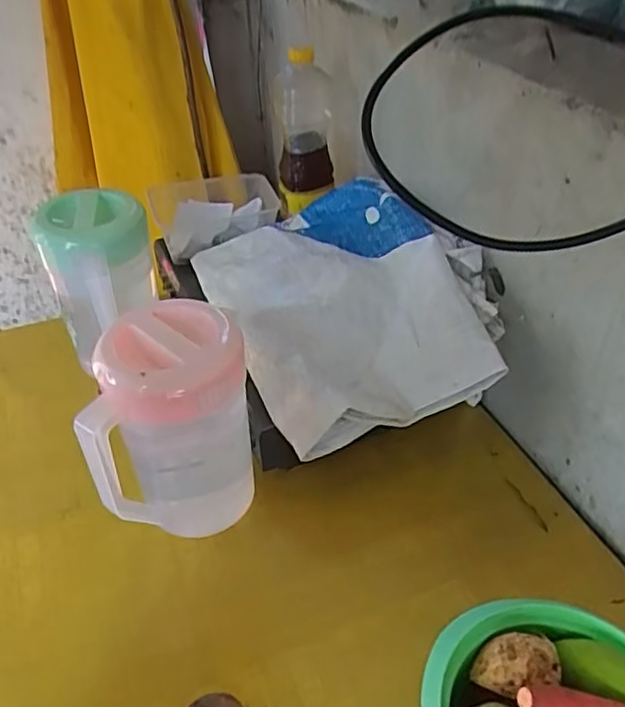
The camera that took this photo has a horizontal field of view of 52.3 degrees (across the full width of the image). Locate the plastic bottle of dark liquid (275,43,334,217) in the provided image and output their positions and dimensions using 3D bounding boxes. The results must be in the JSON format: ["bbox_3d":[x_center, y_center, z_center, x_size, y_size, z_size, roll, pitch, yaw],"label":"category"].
[{"bbox_3d":[-0.011,-0.275,0.801,0.067,0.191,0.057,0,41,4],"label":"plastic bottle of dark liquid"}]

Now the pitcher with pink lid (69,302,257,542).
[{"bbox_3d":[-0.134,0.072,0.613,0.138,0.229,0.104,-11,42,-11],"label":"pitcher with pink lid"}]

